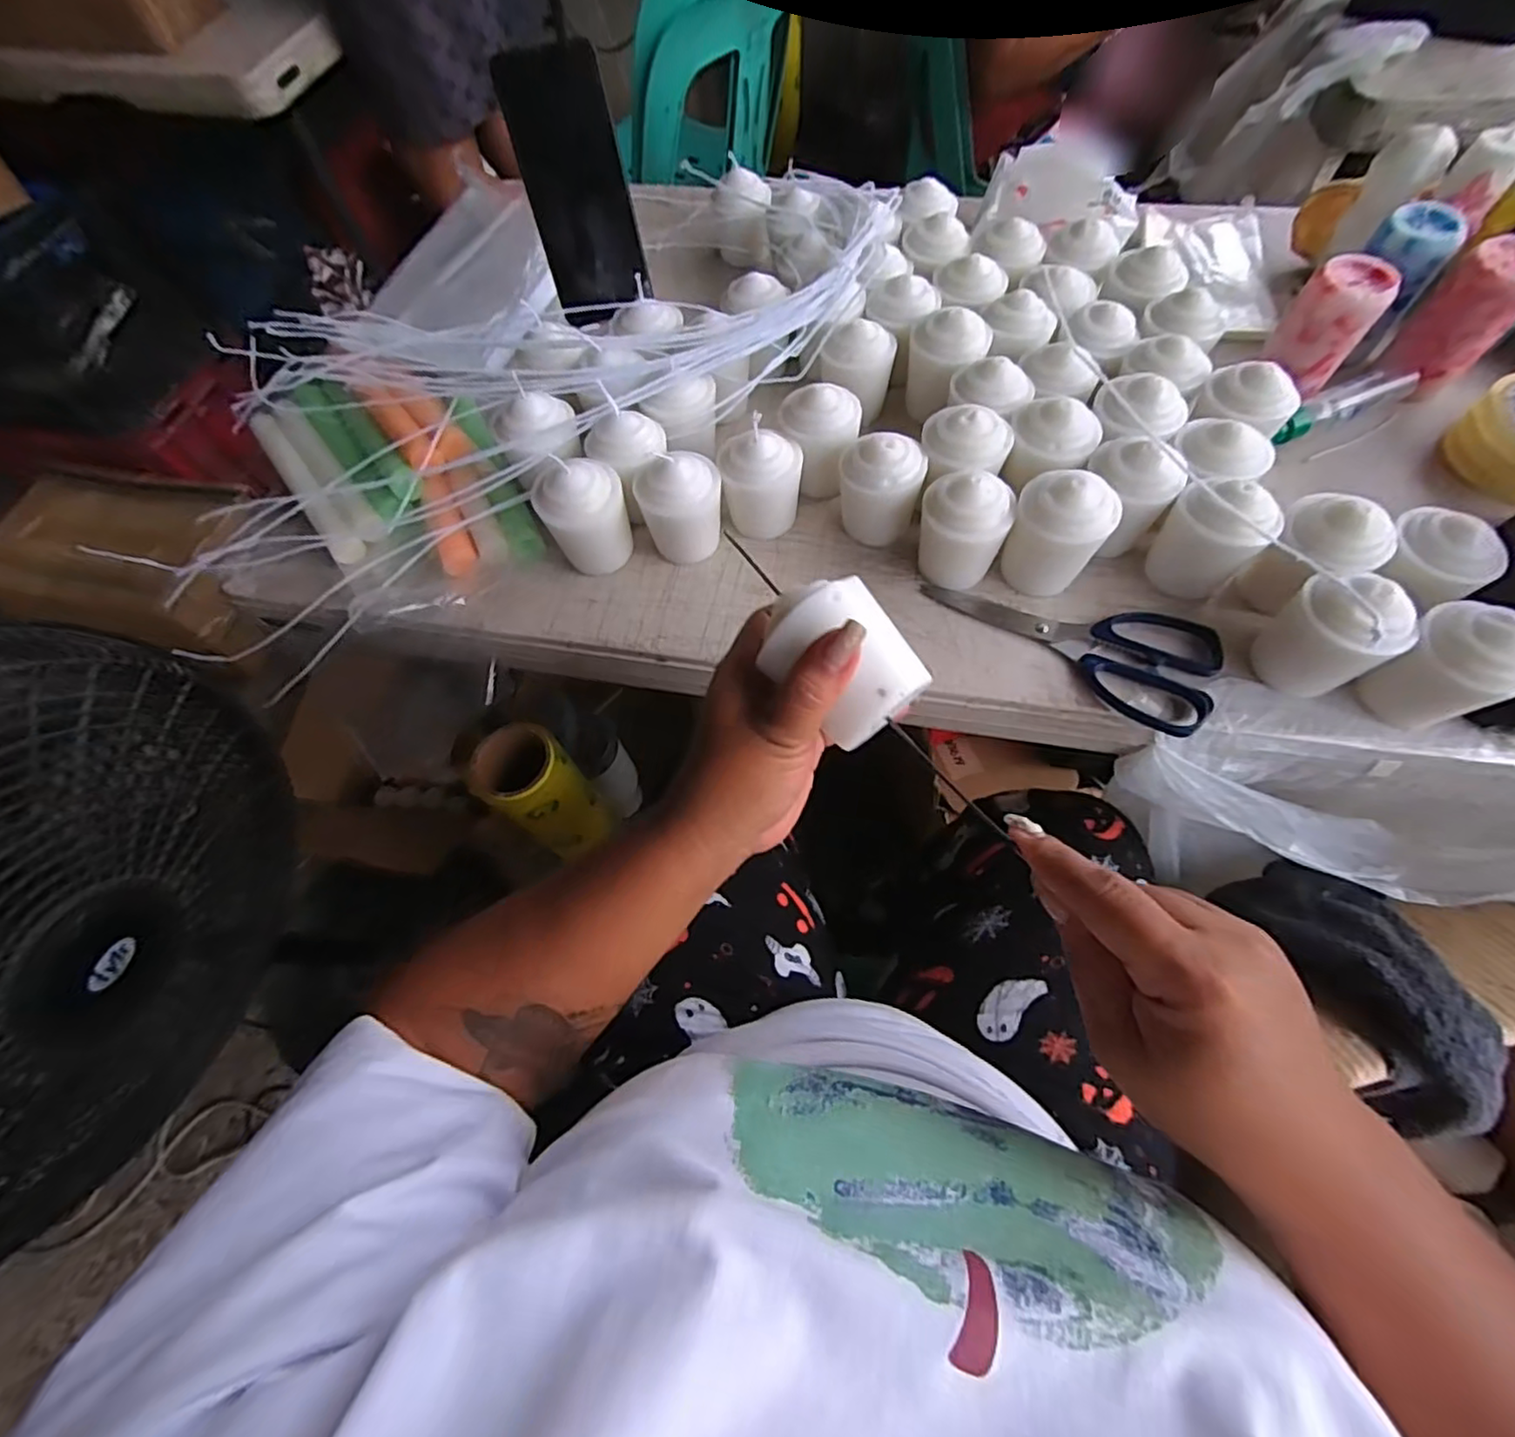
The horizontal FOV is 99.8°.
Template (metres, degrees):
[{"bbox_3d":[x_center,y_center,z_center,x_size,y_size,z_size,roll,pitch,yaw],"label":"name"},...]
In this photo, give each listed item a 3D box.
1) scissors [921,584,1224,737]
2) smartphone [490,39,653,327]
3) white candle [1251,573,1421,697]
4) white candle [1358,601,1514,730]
[{"bbox_3d":[0.207,-0.062,0.417,0.184,0.010,0.076,32,70,18],"label":"scissors"},{"bbox_3d":[-0.135,-0.397,0.485,0.073,0.157,0.009,-15,41,-4],"label":"smartphone"},{"bbox_3d":[0.325,-0.047,0.364,0.044,0.068,0.056,-32,66,-12],"label":"white candle"},{"bbox_3d":[0.376,-0.026,0.352,0.054,0.069,0.056,-27,65,-9],"label":"white candle"}]

